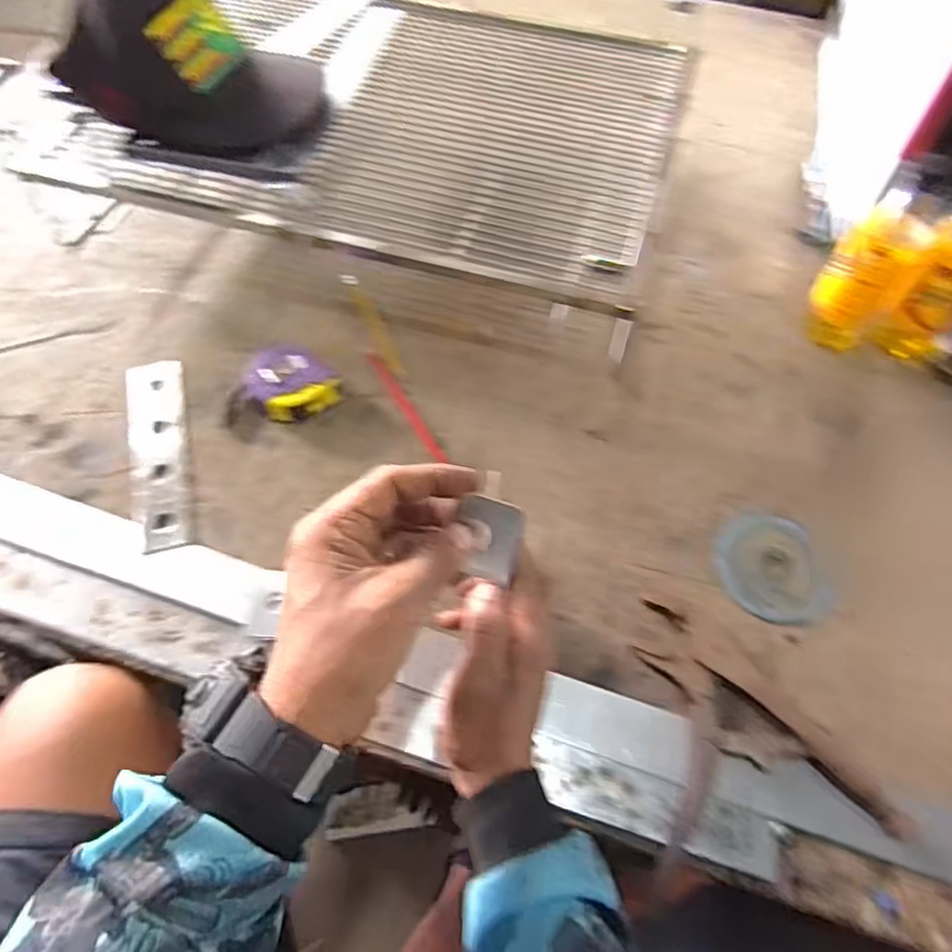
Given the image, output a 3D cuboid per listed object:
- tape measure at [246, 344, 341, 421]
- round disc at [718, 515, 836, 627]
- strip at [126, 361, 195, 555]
[{"bbox_3d":[-0.169,-0.086,0.605,0.076,0.030,0.068,-25,63,-14],"label":"tape measure"},{"bbox_3d":[0.244,0.076,0.535,0.085,0.014,0.089,0,60,0],"label":"round disc"},{"bbox_3d":[-0.282,-0.024,0.584,0.050,0.004,0.202,-11,59,-14],"label":"strip"}]

